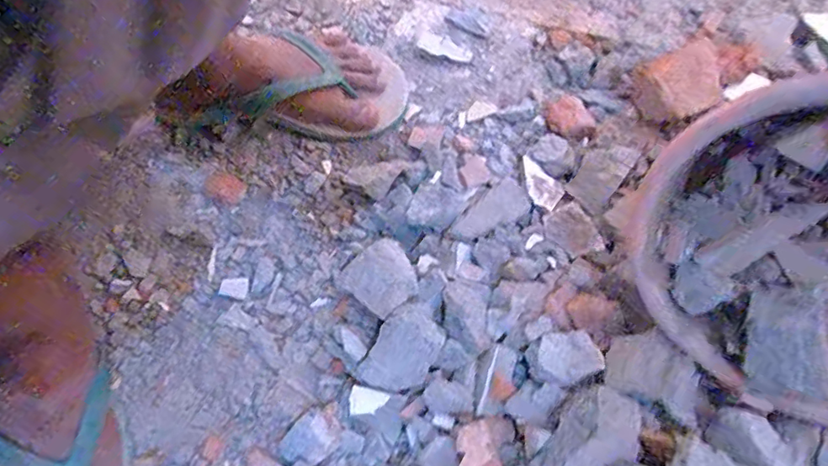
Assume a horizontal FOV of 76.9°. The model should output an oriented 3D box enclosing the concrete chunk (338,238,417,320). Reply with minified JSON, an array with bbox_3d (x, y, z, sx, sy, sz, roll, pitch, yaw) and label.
[{"bbox_3d":[-0.028,0.044,0.466,0.058,0.028,0.059,-36,73,-12],"label":"concrete chunk"}]

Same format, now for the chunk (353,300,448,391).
[{"bbox_3d":[-0.008,0.099,0.438,0.051,0.026,0.076,29,73,11],"label":"chunk"}]

